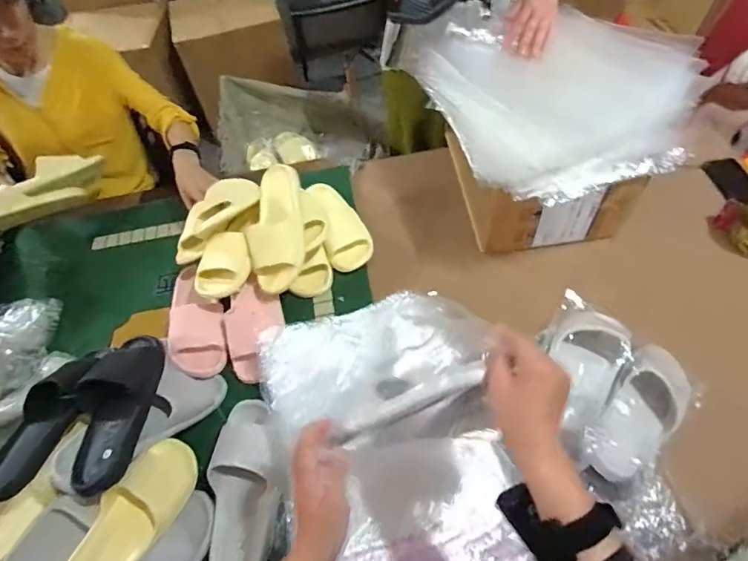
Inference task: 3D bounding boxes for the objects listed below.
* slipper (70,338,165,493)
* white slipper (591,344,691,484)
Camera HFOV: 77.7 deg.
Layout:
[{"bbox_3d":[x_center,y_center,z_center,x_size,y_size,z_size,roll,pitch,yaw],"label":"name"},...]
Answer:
[{"bbox_3d":[-0.400,0.193,0.710,0.106,0.058,0.247,-3,56,3],"label":"slipper"},{"bbox_3d":[0.416,0.192,0.714,0.100,0.077,0.268,35,65,25],"label":"white slipper"}]

